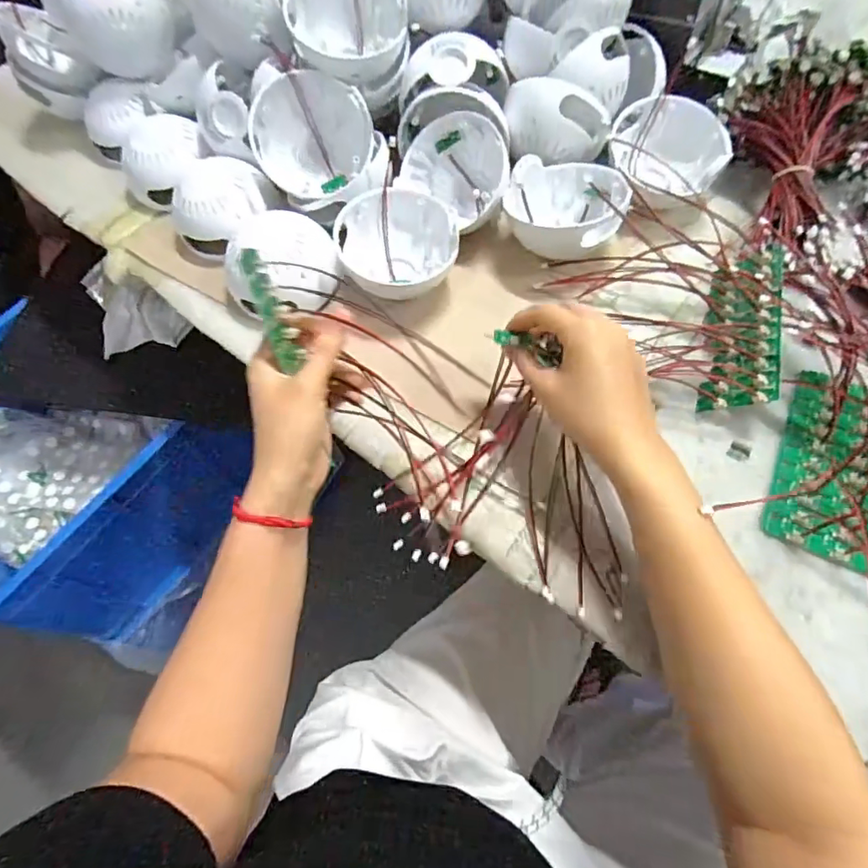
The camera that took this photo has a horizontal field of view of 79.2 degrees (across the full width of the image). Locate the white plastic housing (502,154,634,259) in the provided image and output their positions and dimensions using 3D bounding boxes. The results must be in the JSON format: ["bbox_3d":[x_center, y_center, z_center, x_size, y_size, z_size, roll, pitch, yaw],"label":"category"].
[{"bbox_3d":[0.129,-0.224,0.530,0.115,0.060,0.097,1,62,5],"label":"white plastic housing"}]

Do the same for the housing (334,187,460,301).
[{"bbox_3d":[-0.037,-0.184,0.521,0.108,0.062,0.112,-2,62,3],"label":"housing"}]

